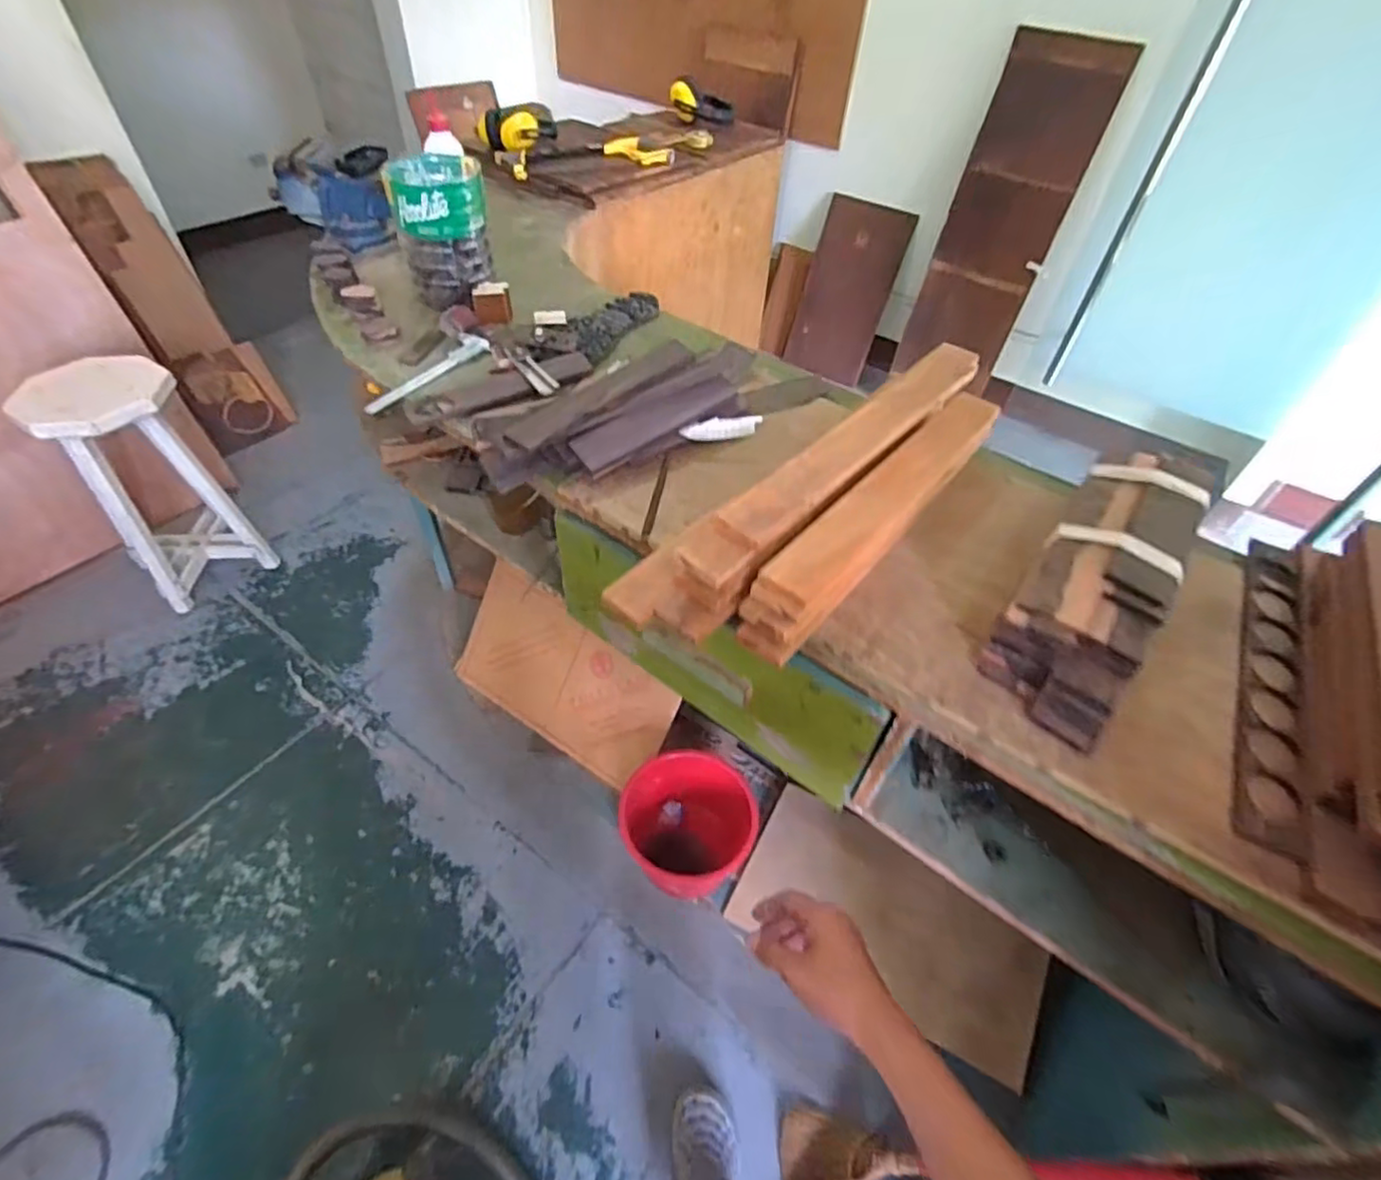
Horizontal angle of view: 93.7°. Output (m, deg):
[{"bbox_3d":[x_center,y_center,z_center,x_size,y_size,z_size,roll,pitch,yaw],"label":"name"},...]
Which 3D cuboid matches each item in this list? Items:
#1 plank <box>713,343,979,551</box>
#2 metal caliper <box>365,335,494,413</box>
[{"bbox_3d":[0.211,-0.192,0.754,0.064,0.023,0.508,34,54,24],"label":"plank"},{"bbox_3d":[-0.387,-0.319,0.955,0.052,0.012,0.228,24,52,17],"label":"metal caliper"}]

